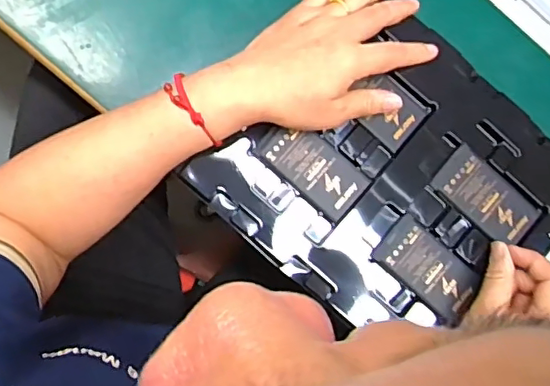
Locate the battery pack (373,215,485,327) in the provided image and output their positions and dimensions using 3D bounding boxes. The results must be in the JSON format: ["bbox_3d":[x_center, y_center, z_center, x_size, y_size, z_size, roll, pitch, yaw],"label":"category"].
[{"bbox_3d":[0.122,0.060,0.446,0.082,0.010,0.045,40,87,-2],"label":"battery pack"}]

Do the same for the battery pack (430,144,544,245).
[{"bbox_3d":[0.170,0.005,0.458,0.089,0.010,0.045,39,82,-4],"label":"battery pack"}]

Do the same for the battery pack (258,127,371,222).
[{"bbox_3d":[0.031,-0.022,0.444,0.084,0.005,0.041,44,82,-3],"label":"battery pack"}]

